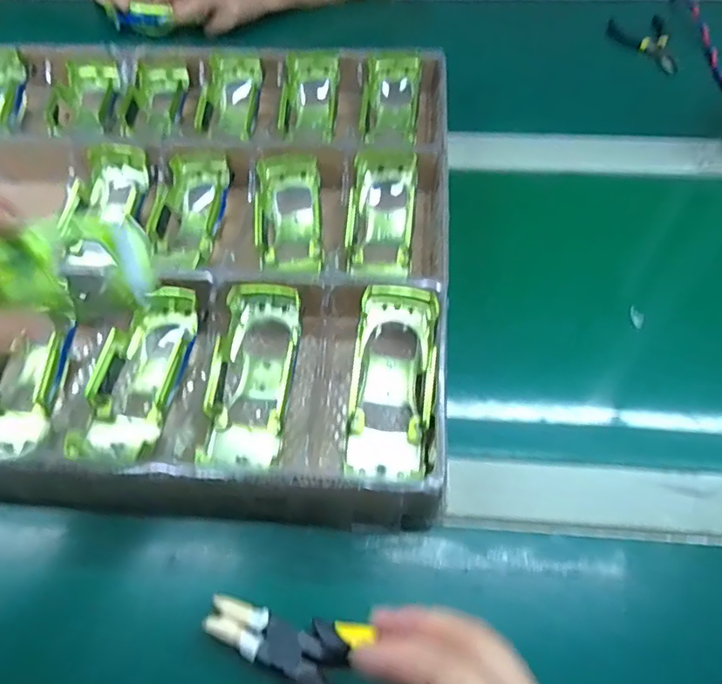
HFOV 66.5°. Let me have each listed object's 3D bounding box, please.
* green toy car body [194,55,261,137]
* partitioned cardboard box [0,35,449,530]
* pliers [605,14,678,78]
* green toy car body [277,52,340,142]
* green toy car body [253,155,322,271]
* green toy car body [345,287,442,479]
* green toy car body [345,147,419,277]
[{"bbox_3d":[-0.127,-0.240,0.551,0.055,0.044,0.092,5,57,4],"label":"green toy car body"},{"bbox_3d":[-0.249,-0.104,0.469,0.632,0.050,0.473,3,57,3],"label":"partitioned cardboard box"},{"bbox_3d":[0.314,-0.333,0.616,0.060,0.010,0.101,3,57,3],"label":"pliers"},{"bbox_3d":[-0.051,-0.245,0.543,0.055,0.029,0.089,3,86,-5],"label":"green toy car body"},{"bbox_3d":[-0.061,-0.108,0.466,0.053,0.031,0.116,-3,57,-1],"label":"green toy car body"},{"bbox_3d":[0.023,0.027,0.370,0.053,0.035,0.124,6,76,5],"label":"green toy car body"},{"bbox_3d":[0.018,-0.110,0.462,0.052,0.030,0.116,4,75,4],"label":"green toy car body"}]

